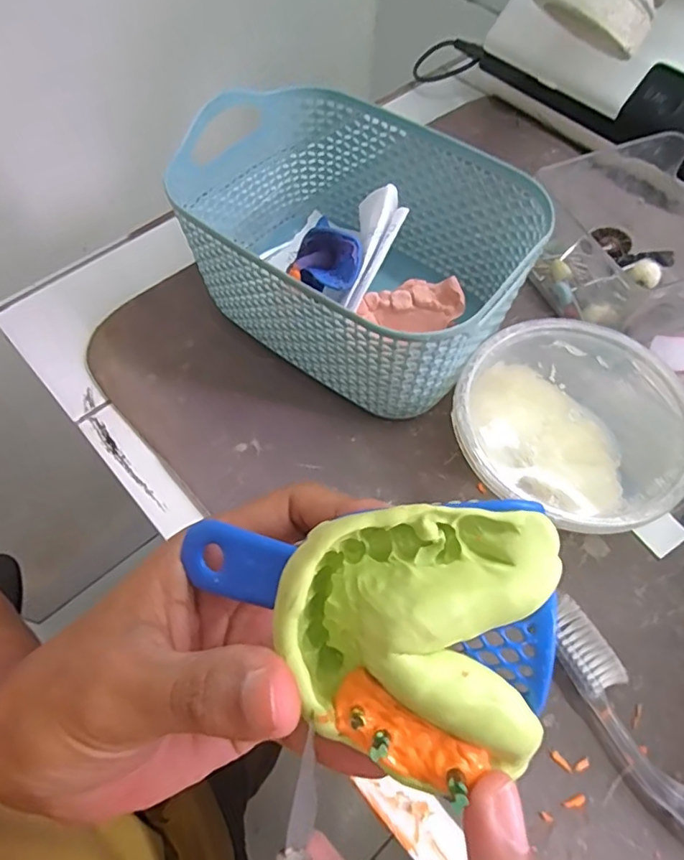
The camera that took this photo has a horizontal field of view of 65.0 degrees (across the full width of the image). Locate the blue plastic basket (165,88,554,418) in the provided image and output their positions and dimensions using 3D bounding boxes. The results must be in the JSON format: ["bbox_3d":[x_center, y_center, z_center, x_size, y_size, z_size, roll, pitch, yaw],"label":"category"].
[{"bbox_3d":[0.005,-0.091,0.279,0.162,0.083,0.117,33,66,17],"label":"blue plastic basket"}]

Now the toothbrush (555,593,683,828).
[{"bbox_3d":[0.135,0.149,0.191,0.020,0.013,0.185,-26,64,-13],"label":"toothbrush"}]

